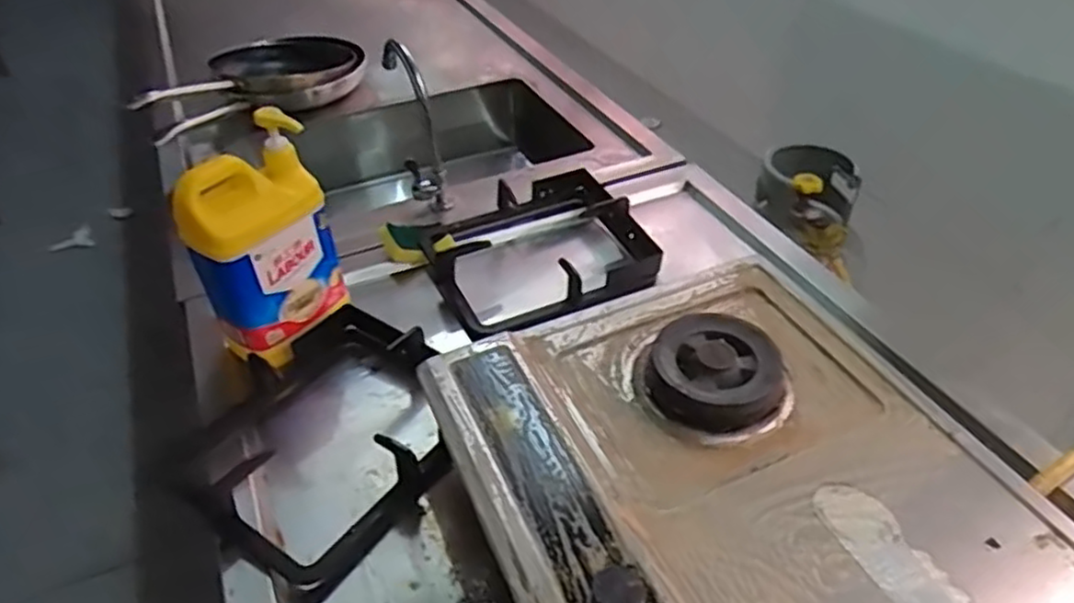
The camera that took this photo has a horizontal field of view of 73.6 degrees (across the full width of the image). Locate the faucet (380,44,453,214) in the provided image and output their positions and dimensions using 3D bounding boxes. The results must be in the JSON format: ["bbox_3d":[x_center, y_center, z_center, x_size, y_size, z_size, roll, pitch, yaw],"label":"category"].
[{"bbox_3d":[-0.183,-0.285,1.074,0.057,0.235,0.147,-12,42,-12],"label":"faucet"}]

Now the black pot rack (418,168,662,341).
[{"bbox_3d":[0.004,-0.077,0.984,0.300,0.067,0.247,-17,43,-18],"label":"black pot rack"}]

